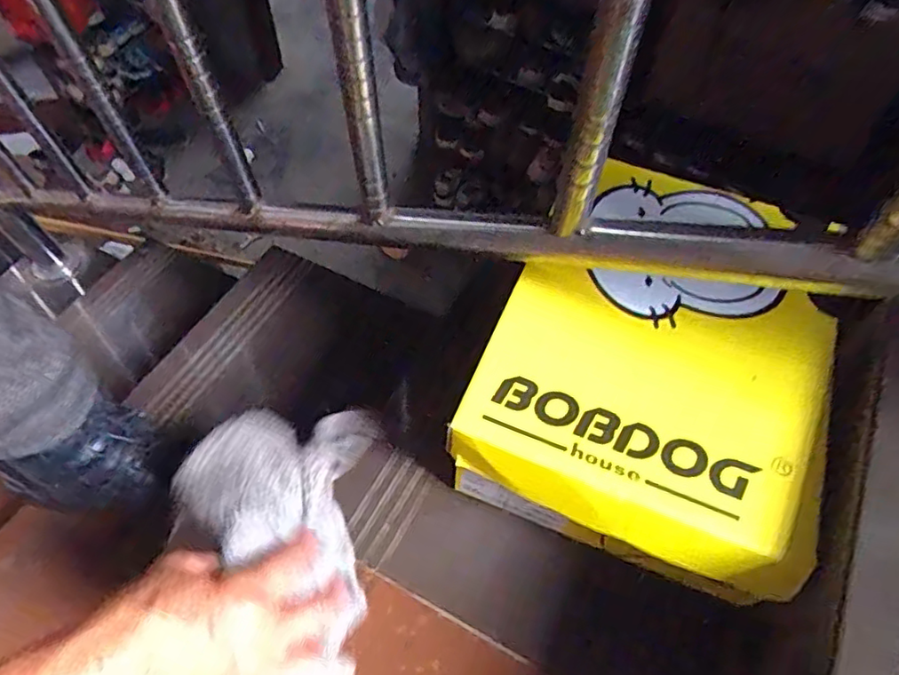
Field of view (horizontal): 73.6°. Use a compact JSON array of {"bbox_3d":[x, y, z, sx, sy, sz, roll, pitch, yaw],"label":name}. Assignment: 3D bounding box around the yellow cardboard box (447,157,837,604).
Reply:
[{"bbox_3d":[0.147,0.021,0.448,0.213,0.105,0.290,21,60,13],"label":"yellow cardboard box"}]

